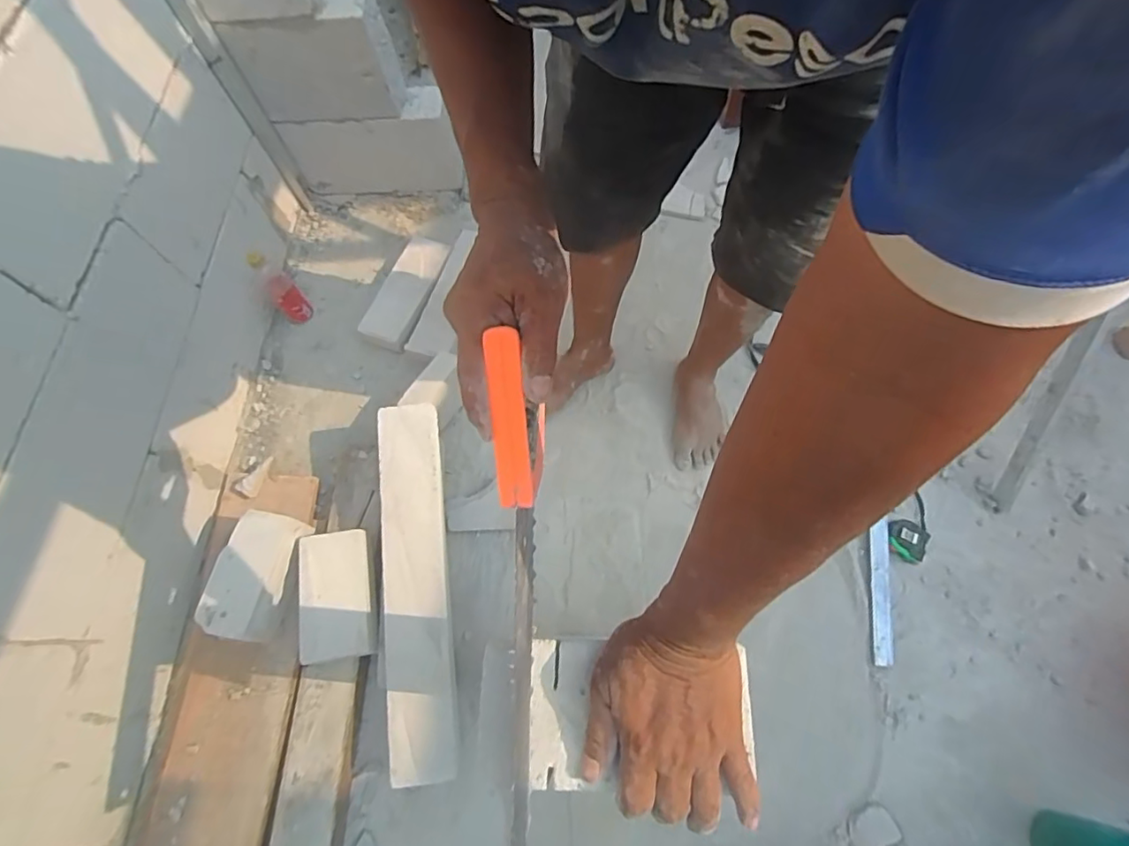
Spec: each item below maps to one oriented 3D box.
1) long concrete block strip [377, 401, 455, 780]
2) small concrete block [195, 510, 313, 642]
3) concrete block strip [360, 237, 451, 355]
[{"bbox_3d":[-0.249,0.254,0.922,0.113,0.051,0.585,-4,74,-12],"label":"long concrete block strip"},{"bbox_3d":[-0.510,0.248,0.921,0.111,0.055,0.199,14,69,8],"label":"small concrete block"},{"bbox_3d":[-0.346,-0.289,1.250,0.112,0.057,0.272,20,70,10],"label":"concrete block strip"}]

